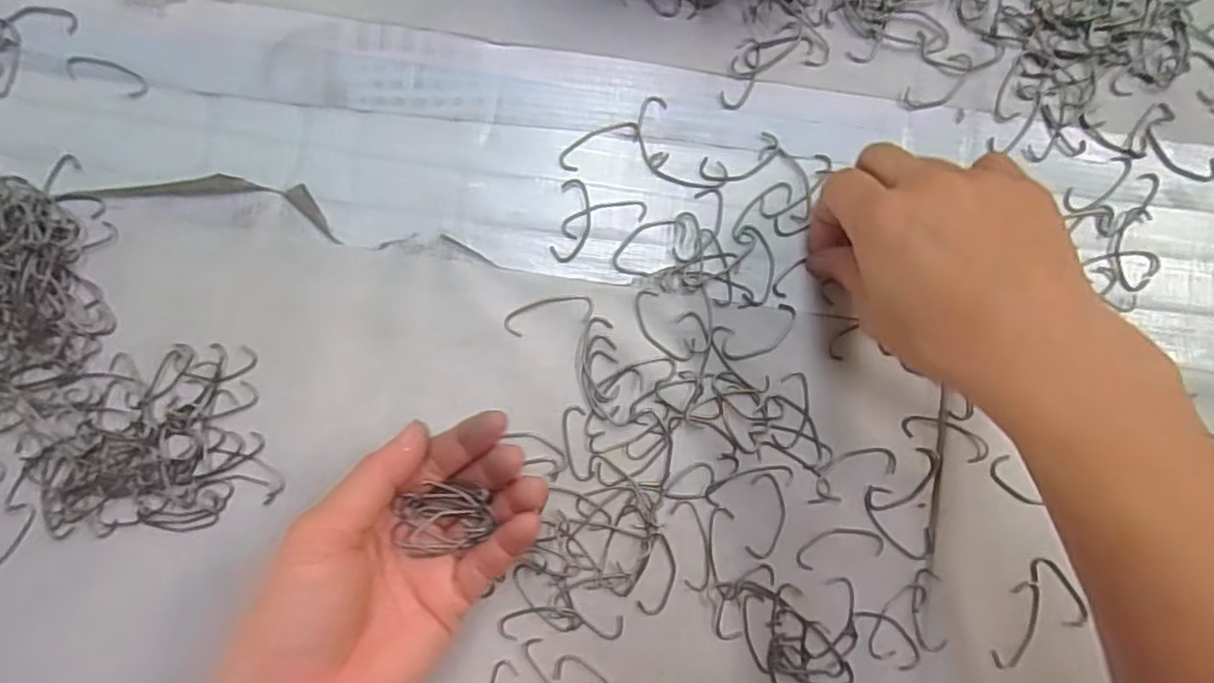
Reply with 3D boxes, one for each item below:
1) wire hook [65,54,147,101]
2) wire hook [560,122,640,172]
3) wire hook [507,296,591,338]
[{"bbox_3d":[-0.236,-0.126,0.308,0.040,0.004,0.014,22,86,2],"label":"wire hook"},{"bbox_3d":[-0.004,-0.093,0.306,0.041,0.004,0.014,-27,86,-1],"label":"wire hook"},{"bbox_3d":[-0.027,-0.013,0.302,0.042,0.004,0.014,-13,86,0],"label":"wire hook"}]

